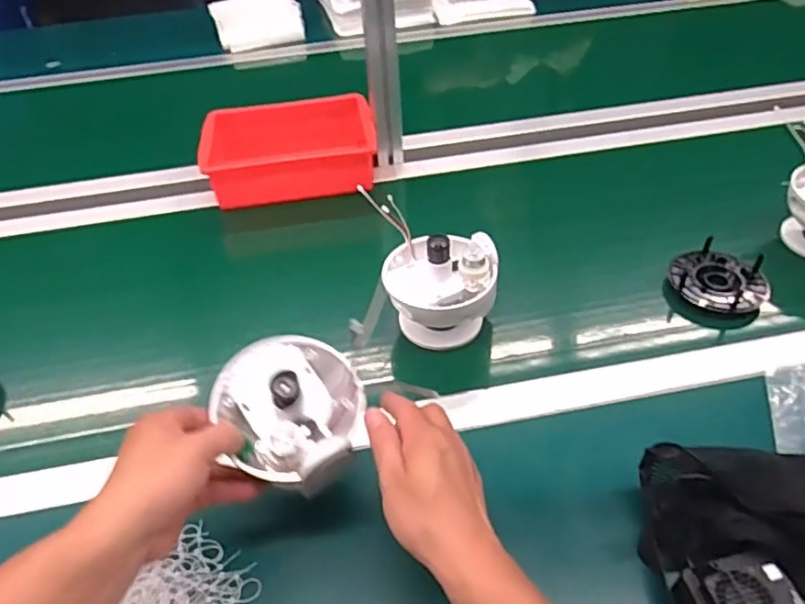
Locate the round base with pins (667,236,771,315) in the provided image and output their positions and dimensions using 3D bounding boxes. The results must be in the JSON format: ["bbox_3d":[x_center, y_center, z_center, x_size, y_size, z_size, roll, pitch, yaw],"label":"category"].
[{"bbox_3d":[0.359,-0.023,0.676,0.099,0.038,0.093,21,47,22],"label":"round base with pins"}]

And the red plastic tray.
[{"bbox_3d":[-0.164,-0.226,0.878,0.247,0.069,0.170,-3,44,-1],"label":"red plastic tray"}]

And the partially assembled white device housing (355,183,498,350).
[{"bbox_3d":[0.036,-0.030,0.641,0.125,0.132,0.121,-3,44,-1],"label":"partially assembled white device housing"}]

